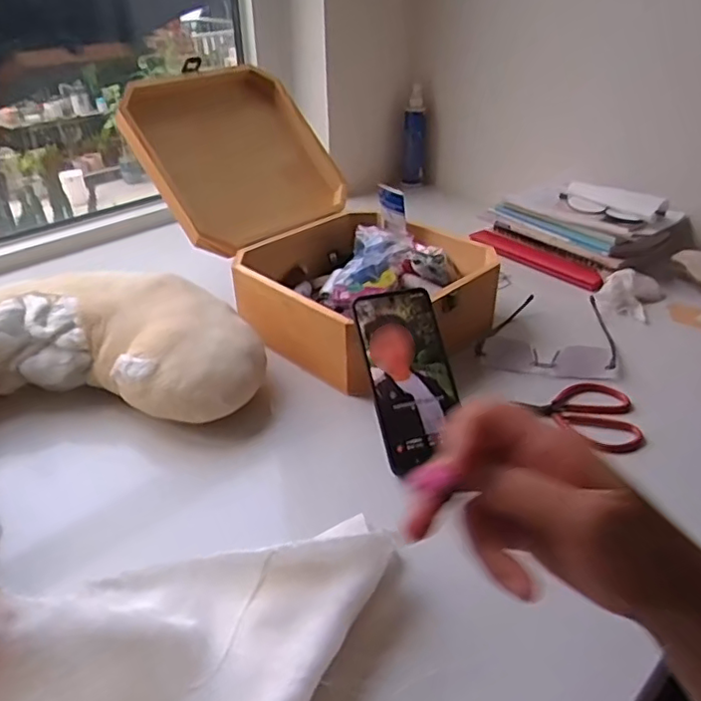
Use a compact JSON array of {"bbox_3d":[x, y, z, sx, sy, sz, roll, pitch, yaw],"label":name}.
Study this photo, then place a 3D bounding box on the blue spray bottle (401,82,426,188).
[{"bbox_3d":[0.122,-0.397,1.137,0.042,0.184,0.043,4,34,7],"label":"blue spray bottle"}]

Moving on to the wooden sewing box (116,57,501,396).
[{"bbox_3d":[-0.053,-0.178,0.720,0.443,0.221,0.248,28,43,36],"label":"wooden sewing box"}]

